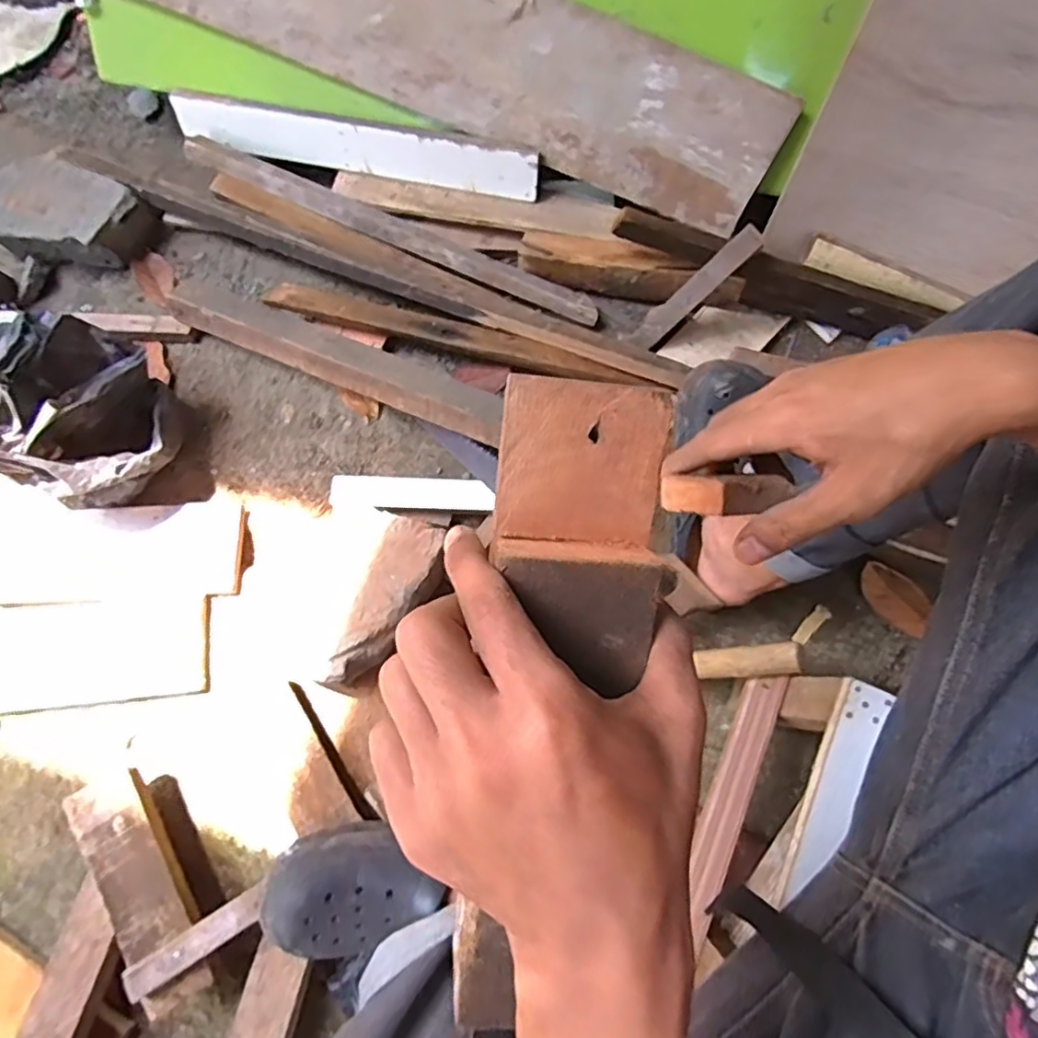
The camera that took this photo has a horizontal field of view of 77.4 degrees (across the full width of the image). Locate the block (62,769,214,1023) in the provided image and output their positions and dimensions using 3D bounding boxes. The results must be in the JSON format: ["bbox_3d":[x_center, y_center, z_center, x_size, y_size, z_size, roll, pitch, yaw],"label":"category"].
[{"bbox_3d":[-0.367,0.355,0.627,0.062,0.032,0.217,-30,77,-9],"label":"block"}]

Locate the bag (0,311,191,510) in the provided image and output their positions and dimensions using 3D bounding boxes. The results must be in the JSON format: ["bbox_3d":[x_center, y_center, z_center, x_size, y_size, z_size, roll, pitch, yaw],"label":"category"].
[{"bbox_3d":[-0.525,-0.129,0.754,0.257,0.174,0.183,33,76,8],"label":"bag"}]

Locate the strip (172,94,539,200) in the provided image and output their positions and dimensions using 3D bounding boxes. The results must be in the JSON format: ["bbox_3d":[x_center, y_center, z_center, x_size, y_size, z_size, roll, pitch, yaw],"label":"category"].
[{"bbox_3d":[-0.218,-0.499,0.866,0.490,0.063,0.024,12,45,5],"label":"strip"}]

